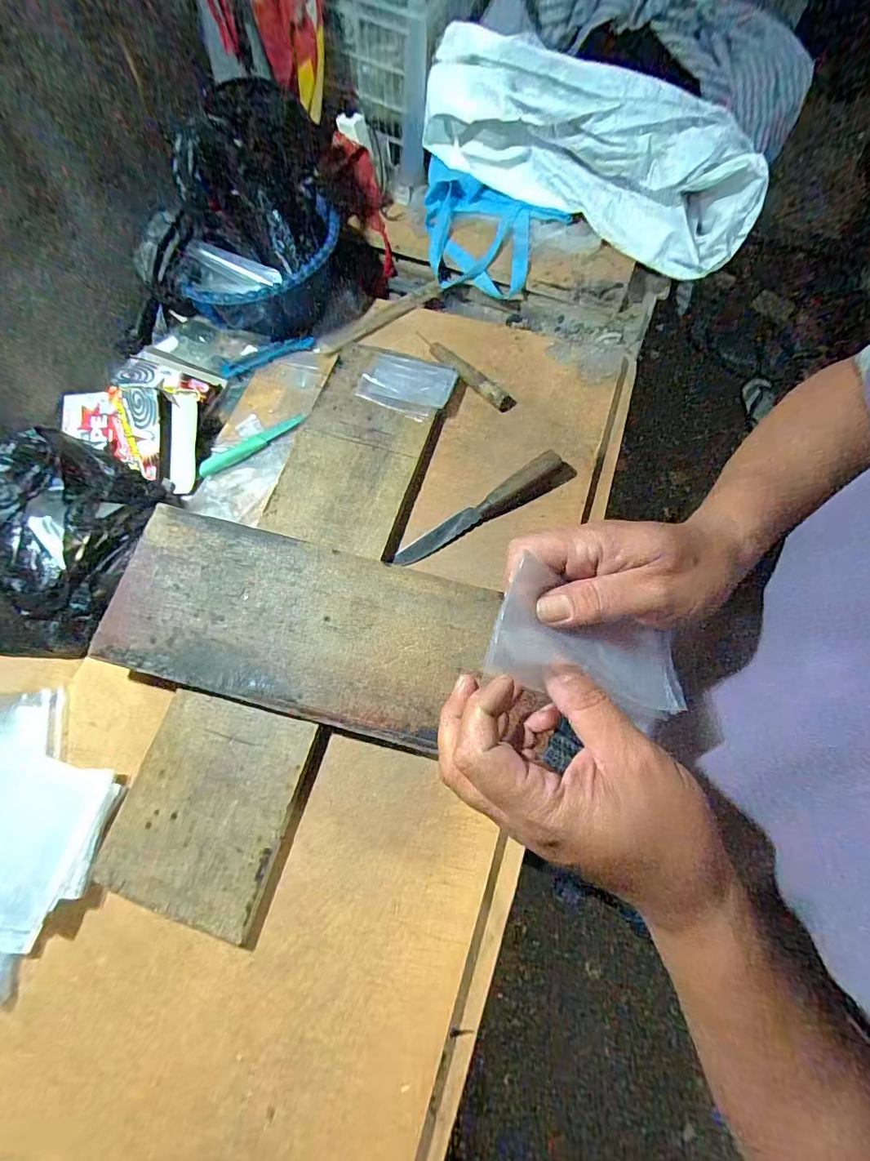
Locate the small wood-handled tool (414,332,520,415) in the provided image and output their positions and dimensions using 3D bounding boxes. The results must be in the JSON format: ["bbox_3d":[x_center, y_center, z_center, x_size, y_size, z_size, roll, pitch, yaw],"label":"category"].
[{"bbox_3d":[0.037,-0.297,0.641,0.180,0.021,0.026,41,76,14],"label":"small wood-handled tool"}]

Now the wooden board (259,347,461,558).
[{"bbox_3d":[-0.091,-0.178,0.602,0.178,0.021,0.302,18,72,7],"label":"wooden board"}]

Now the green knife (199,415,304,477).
[{"bbox_3d":[-0.247,-0.185,0.617,0.153,0.011,0.026,-35,73,-11],"label":"green knife"}]

